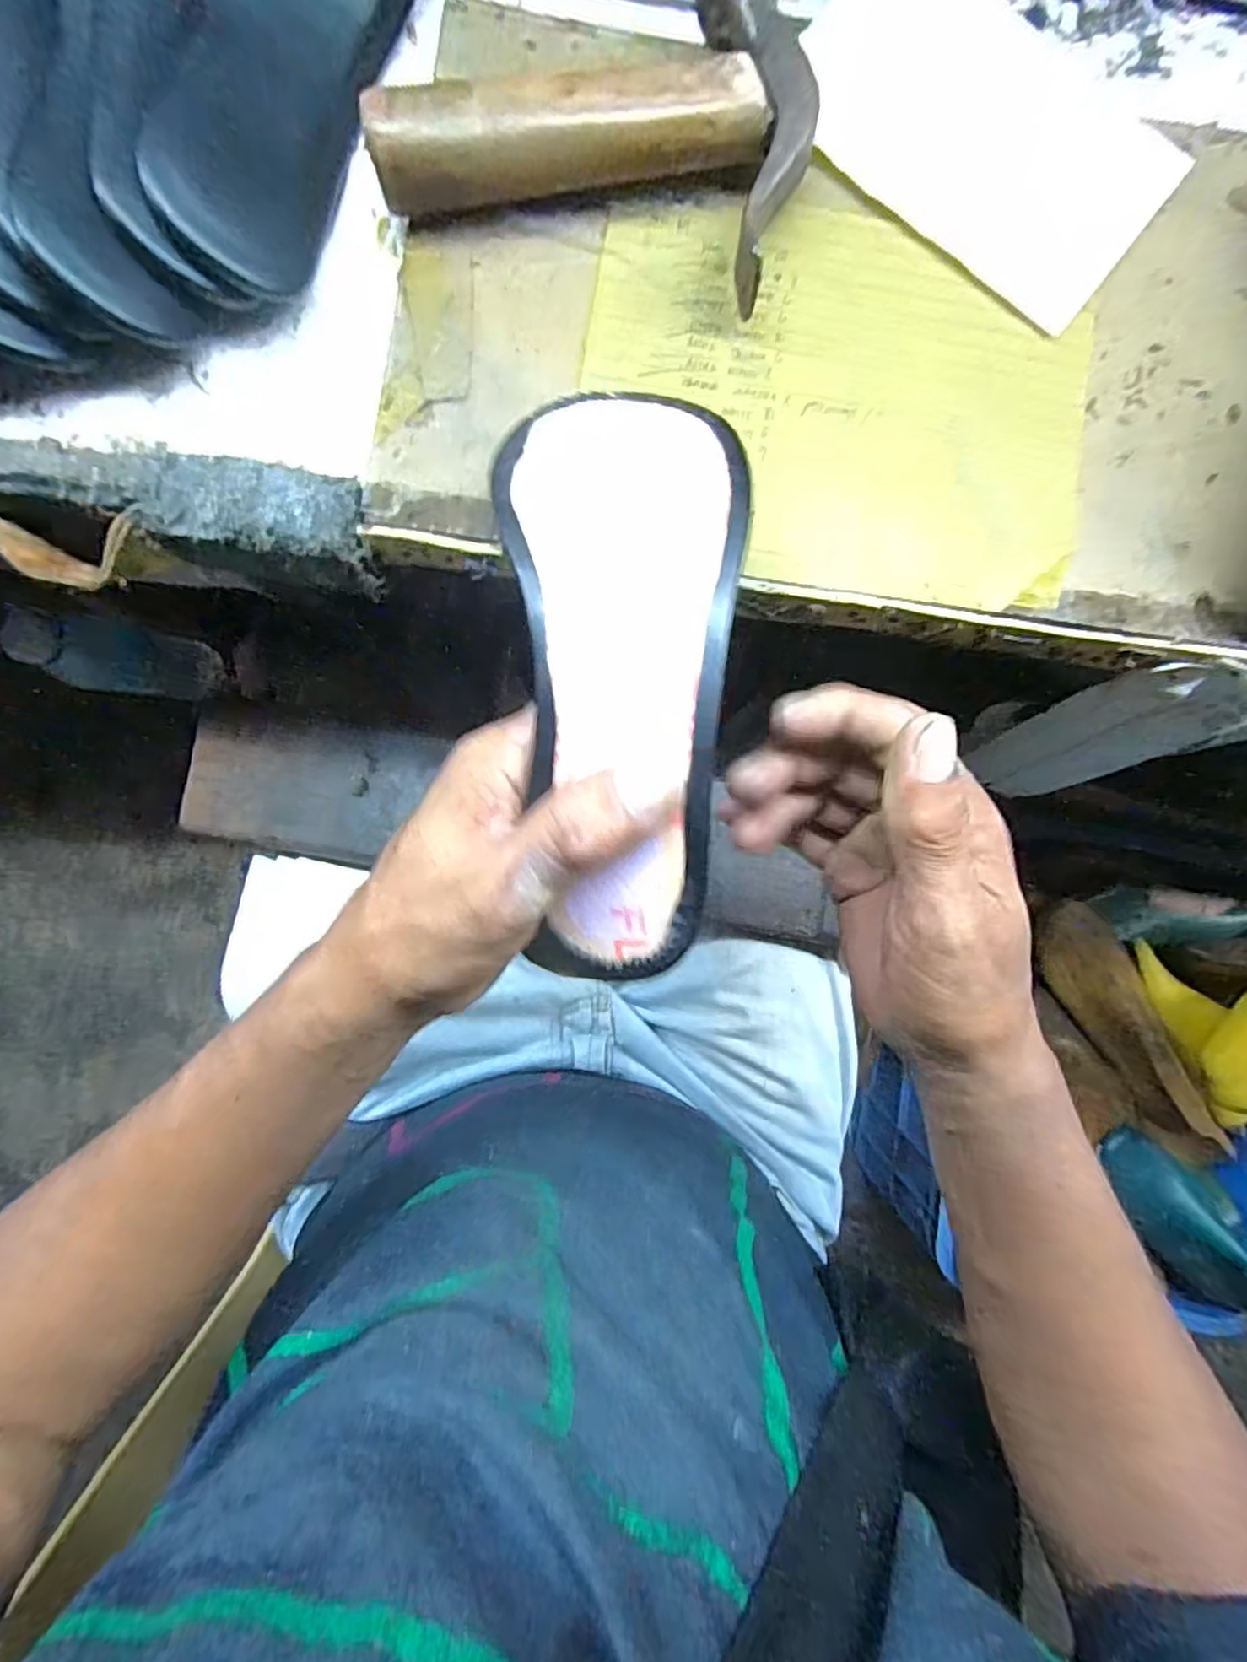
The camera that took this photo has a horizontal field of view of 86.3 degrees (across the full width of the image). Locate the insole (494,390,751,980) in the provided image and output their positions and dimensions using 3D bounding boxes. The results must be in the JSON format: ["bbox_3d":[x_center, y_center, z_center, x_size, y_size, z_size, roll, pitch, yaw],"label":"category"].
[{"bbox_3d":[0.000,-0.057,0.215,0.072,0.042,0.203,-1,85,-3],"label":"insole"}]

